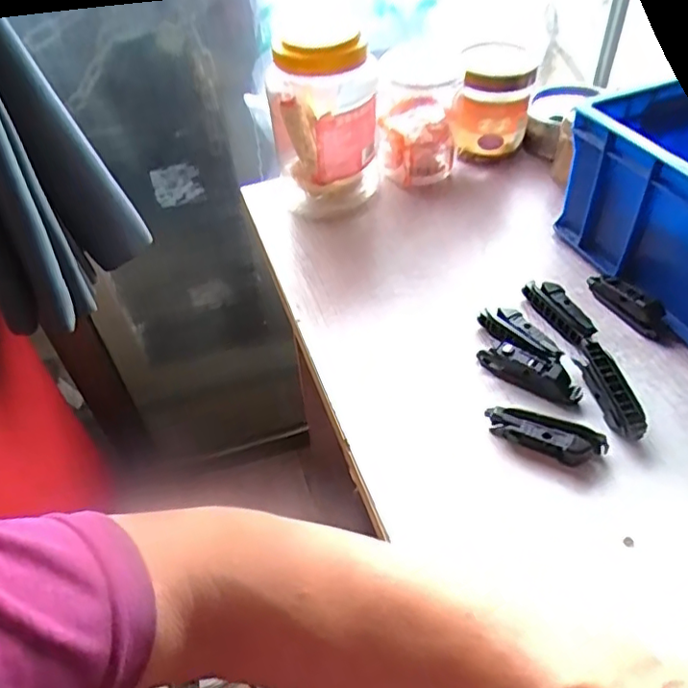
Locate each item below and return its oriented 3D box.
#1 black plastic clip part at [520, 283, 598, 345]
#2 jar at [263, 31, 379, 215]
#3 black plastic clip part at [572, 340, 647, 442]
[{"bbox_3d":[0.176,-0.026,0.483,0.021,0.018,0.074,-17,48,-12],"label":"black plastic clip part"},{"bbox_3d":[-0.016,-0.196,0.556,0.095,0.146,0.084,-6,47,-2],"label":"jar"},{"bbox_3d":[0.189,0.031,0.421,0.018,0.024,0.076,-9,47,-4],"label":"black plastic clip part"}]

